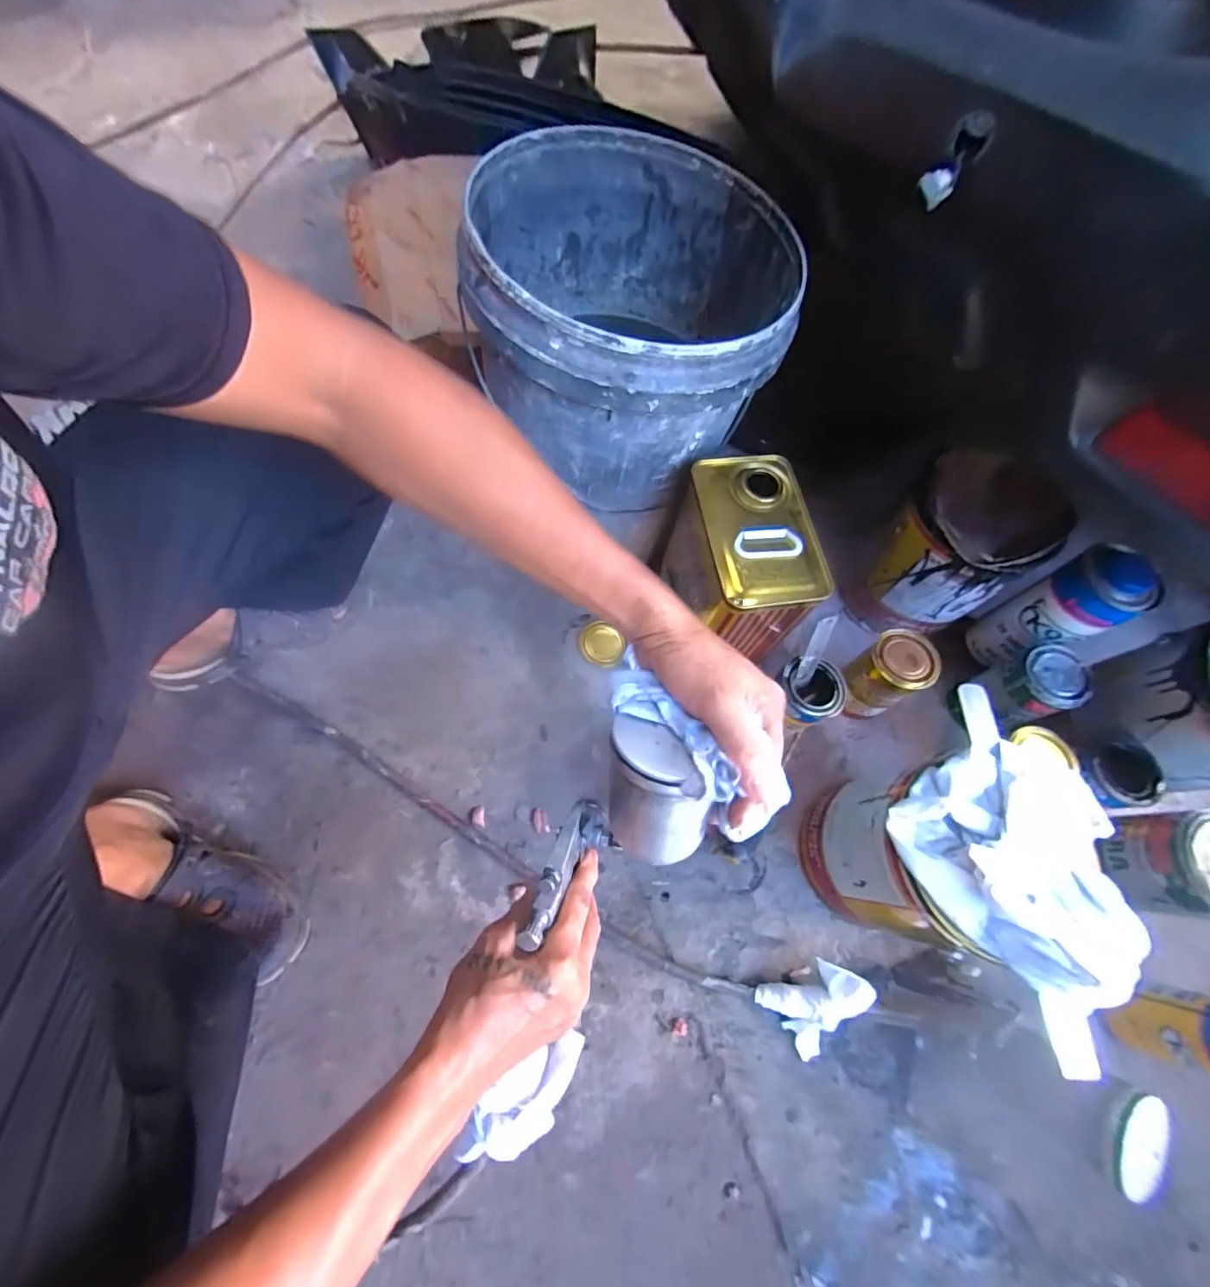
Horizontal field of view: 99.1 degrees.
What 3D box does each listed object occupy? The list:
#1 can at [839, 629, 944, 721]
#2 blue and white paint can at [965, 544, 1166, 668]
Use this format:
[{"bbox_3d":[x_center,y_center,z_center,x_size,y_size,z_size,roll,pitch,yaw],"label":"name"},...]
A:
[{"bbox_3d":[0.338,0.039,0.635,0.079,0.118,0.072,-29,72,-11],"label":"can"},{"bbox_3d":[0.535,-0.034,0.623,0.076,0.184,0.081,-24,71,-9],"label":"blue and white paint can"}]

